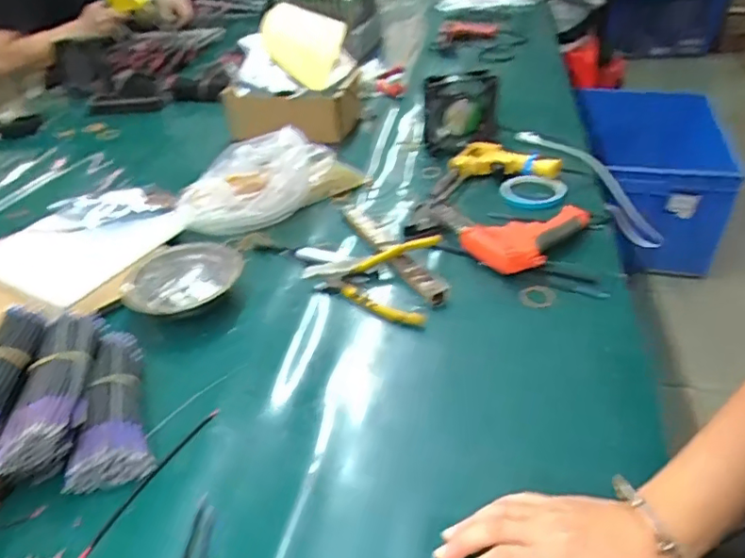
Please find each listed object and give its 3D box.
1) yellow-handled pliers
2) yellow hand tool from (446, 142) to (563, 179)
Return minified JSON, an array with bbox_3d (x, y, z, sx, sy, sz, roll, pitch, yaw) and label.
[{"bbox_3d":[-0.006,-0.007,0.664,0.153,0.035,0.130,6,38,9],"label":"yellow-handled pliers"},{"bbox_3d":[0.205,-0.185,0.881,0.162,0.035,0.092,2,37,9],"label":"yellow hand tool"}]

